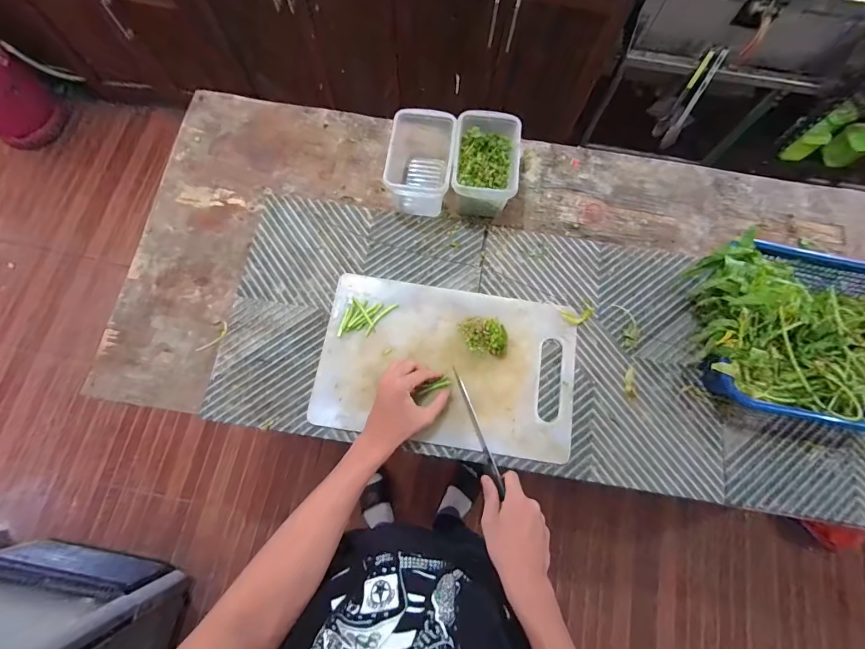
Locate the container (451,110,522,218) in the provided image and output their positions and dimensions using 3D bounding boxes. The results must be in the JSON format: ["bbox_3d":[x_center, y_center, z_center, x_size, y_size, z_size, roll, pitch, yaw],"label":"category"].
[{"bbox_3d":[0.087,-0.266,0.686,0.101,0.093,0.150,5,73,1],"label":"container"}]

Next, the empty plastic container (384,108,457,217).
[{"bbox_3d":[-0.017,-0.278,0.687,0.104,0.100,0.170,7,73,1],"label":"empty plastic container"}]

